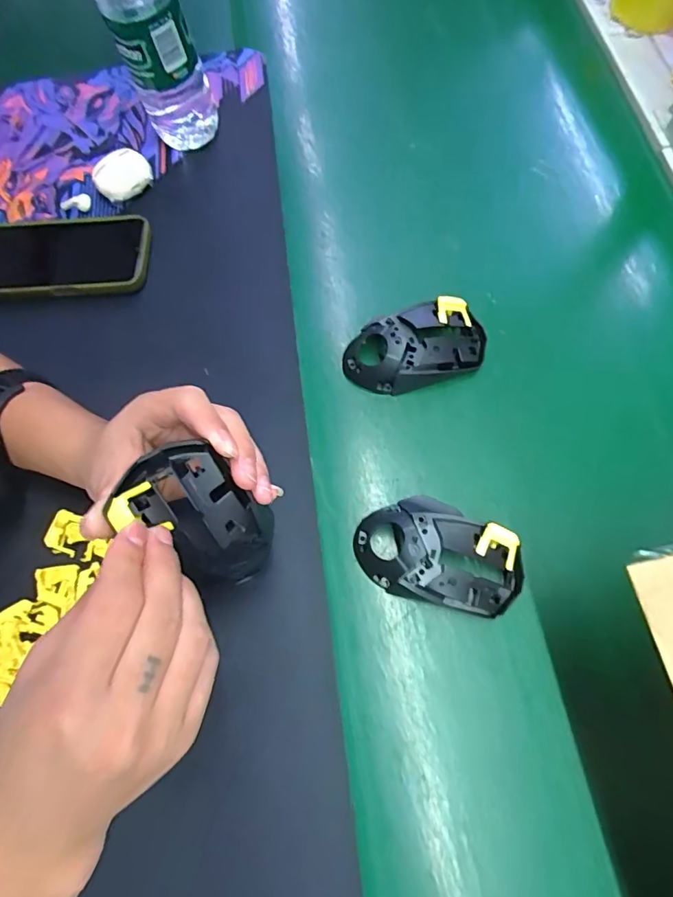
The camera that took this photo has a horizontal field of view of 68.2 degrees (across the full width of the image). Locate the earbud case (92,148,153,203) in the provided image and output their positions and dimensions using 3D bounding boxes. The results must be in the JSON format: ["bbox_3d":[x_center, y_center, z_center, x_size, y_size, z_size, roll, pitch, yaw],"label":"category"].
[{"bbox_3d":[-0.204,-0.259,0.475,0.052,0.022,0.042,-30,72,-8],"label":"earbud case"}]

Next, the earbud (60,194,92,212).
[{"bbox_3d":[-0.251,-0.235,0.475,0.032,0.011,0.014,-2,70,2],"label":"earbud"}]

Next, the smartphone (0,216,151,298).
[{"bbox_3d":[-0.257,-0.174,0.453,0.170,0.017,0.086,-4,70,1],"label":"smartphone"}]

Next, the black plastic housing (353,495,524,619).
[{"bbox_3d":[0.072,0.076,0.351,0.115,0.033,0.065,17,72,8],"label":"black plastic housing"}]

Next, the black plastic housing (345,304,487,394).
[{"bbox_3d":[0.065,-0.081,0.406,0.115,0.031,0.061,-19,71,-5],"label":"black plastic housing"}]

